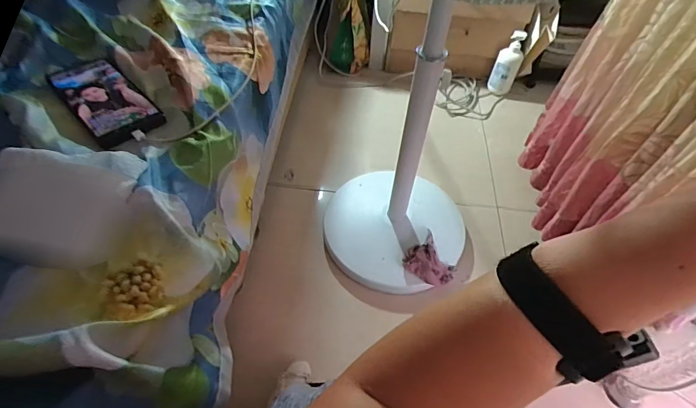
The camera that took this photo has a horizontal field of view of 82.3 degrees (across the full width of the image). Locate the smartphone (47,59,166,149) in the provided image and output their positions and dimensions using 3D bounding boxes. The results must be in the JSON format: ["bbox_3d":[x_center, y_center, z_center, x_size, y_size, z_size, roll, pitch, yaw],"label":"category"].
[{"bbox_3d":[-0.305,-0.135,0.494,0.075,0.009,0.191,-36,61,-28],"label":"smartphone"}]

